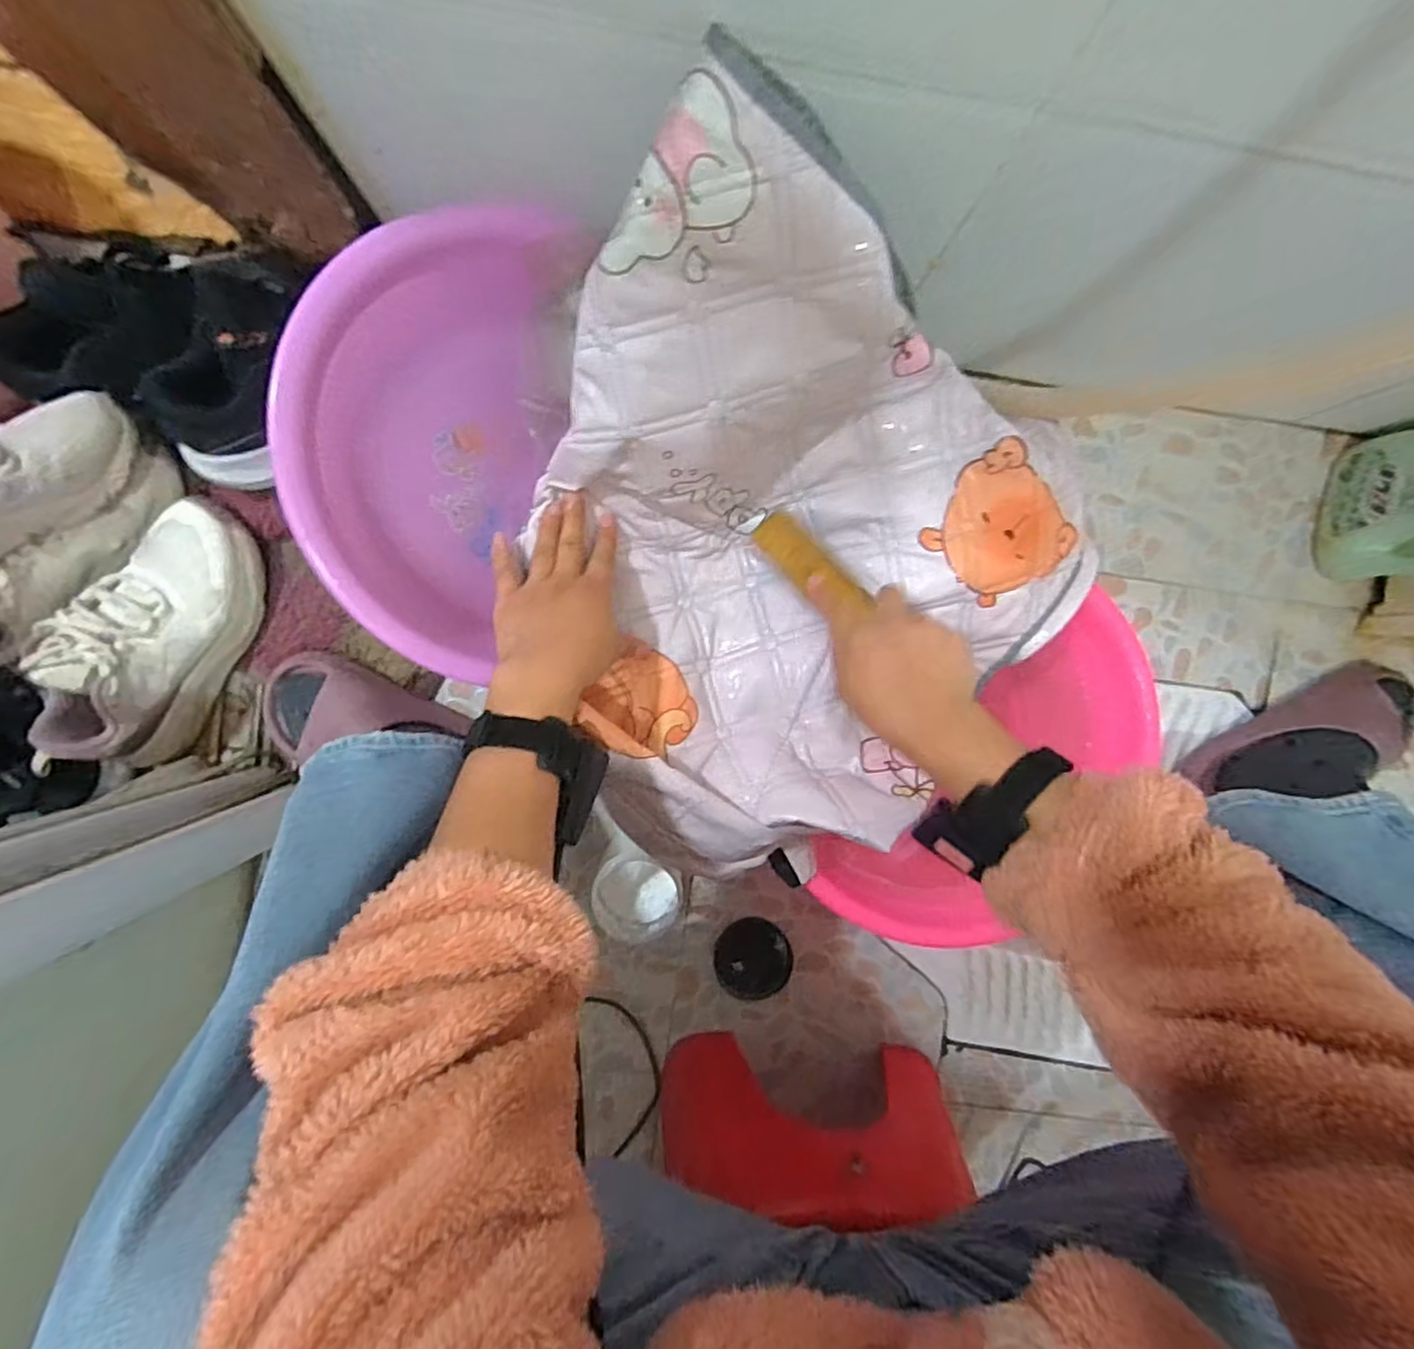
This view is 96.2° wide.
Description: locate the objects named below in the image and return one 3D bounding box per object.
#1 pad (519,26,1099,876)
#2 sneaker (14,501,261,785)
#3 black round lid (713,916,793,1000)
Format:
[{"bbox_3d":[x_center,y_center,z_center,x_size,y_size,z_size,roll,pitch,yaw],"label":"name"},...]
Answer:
[{"bbox_3d":[0.063,-0.054,0.442,0.397,0.212,0.397,30,90,-3],"label":"pad"},{"bbox_3d":[-0.487,-0.032,0.560,0.100,0.096,0.245,32,91,-4],"label":"sneaker"},{"bbox_3d":[0.050,0.307,0.685,0.081,0.008,0.084,0,93,-3],"label":"black round lid"}]

